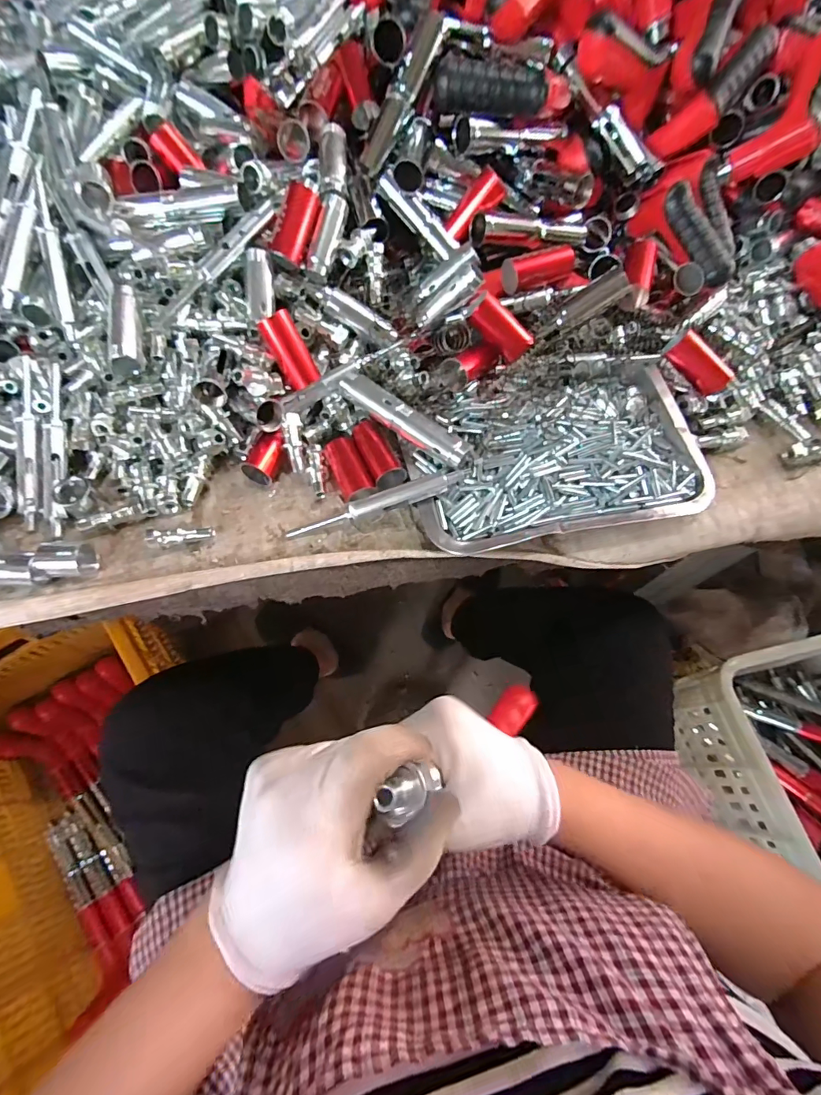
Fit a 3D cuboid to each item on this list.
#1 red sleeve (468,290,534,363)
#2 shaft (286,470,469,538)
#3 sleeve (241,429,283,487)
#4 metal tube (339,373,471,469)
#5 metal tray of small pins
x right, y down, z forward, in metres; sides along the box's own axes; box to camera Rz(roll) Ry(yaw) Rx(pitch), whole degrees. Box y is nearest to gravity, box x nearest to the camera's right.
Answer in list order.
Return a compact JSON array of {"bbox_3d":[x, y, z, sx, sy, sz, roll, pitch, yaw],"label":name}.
[{"bbox_3d":[0.081,-0.200,0.412,0.062,0.028,0.027,37,65,-22],"label":"red sleeve"},{"bbox_3d":[-0.028,-0.036,0.391,0.160,0.022,0.015,-18,66,4],"label":"shaft"},{"bbox_3d":[-0.133,-0.084,0.420,0.027,0.022,0.045,15,65,5],"label":"sleeve"},{"bbox_3d":[-0.006,-0.110,0.398,0.129,0.023,0.020,35,69,14],"label":"metal tube"},{"bbox_3d":[0.128,-0.081,0.408,0.257,0.039,0.160,-12,66,-7],"label":"metal tray of small pins"}]

